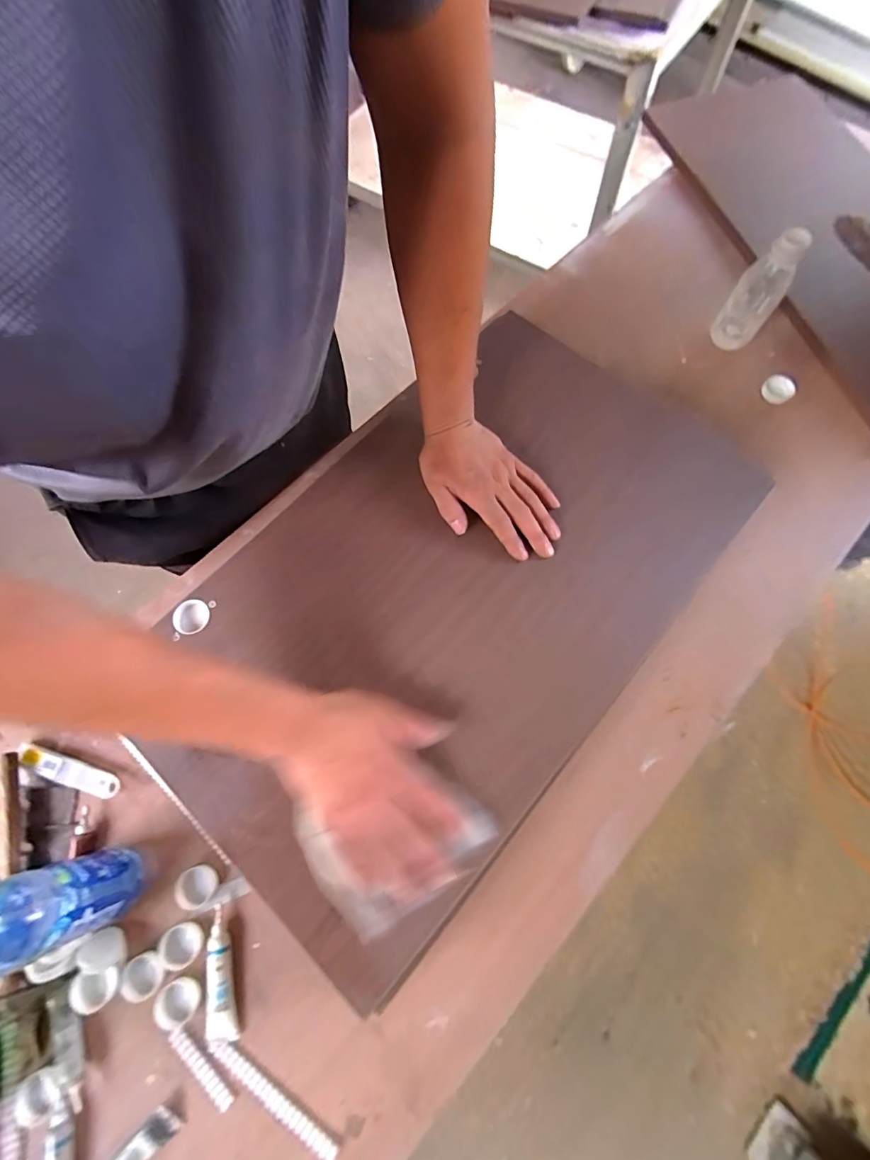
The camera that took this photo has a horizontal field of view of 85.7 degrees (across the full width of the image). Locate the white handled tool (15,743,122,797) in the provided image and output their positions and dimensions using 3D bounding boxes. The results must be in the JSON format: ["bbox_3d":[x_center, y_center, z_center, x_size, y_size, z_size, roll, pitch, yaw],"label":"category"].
[{"bbox_3d":[-0.403,0.209,0.514,0.116,0.010,0.025,16,71,6],"label":"white handled tool"}]

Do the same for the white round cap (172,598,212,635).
[{"bbox_3d":[-0.257,0.040,0.495,0.034,0.010,0.035,5,71,2],"label":"white round cap"}]

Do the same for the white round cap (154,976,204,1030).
[{"bbox_3d":[-0.246,0.405,0.449,0.041,0.009,0.036,-30,73,-10],"label":"white round cap"}]

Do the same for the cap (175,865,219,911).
[{"bbox_3d":[-0.245,0.315,0.482,0.037,0.011,0.037,0,70,0],"label":"cap"}]

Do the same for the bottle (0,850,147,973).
[{"bbox_3d":[-0.328,0.274,0.390,0.063,0.200,0.066,-15,71,-5],"label":"bottle"}]

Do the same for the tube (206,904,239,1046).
[{"bbox_3d":[-0.210,0.381,0.452,0.027,0.014,0.110,-12,71,-4],"label":"tube"}]

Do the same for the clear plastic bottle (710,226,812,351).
[{"bbox_3d":[0.427,-0.378,0.626,0.057,0.166,0.050,36,75,12],"label":"clear plastic bottle"}]

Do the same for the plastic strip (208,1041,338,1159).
[{"bbox_3d":[-0.149,0.472,0.427,0.141,0.007,0.014,33,74,11],"label":"plastic strip"}]

